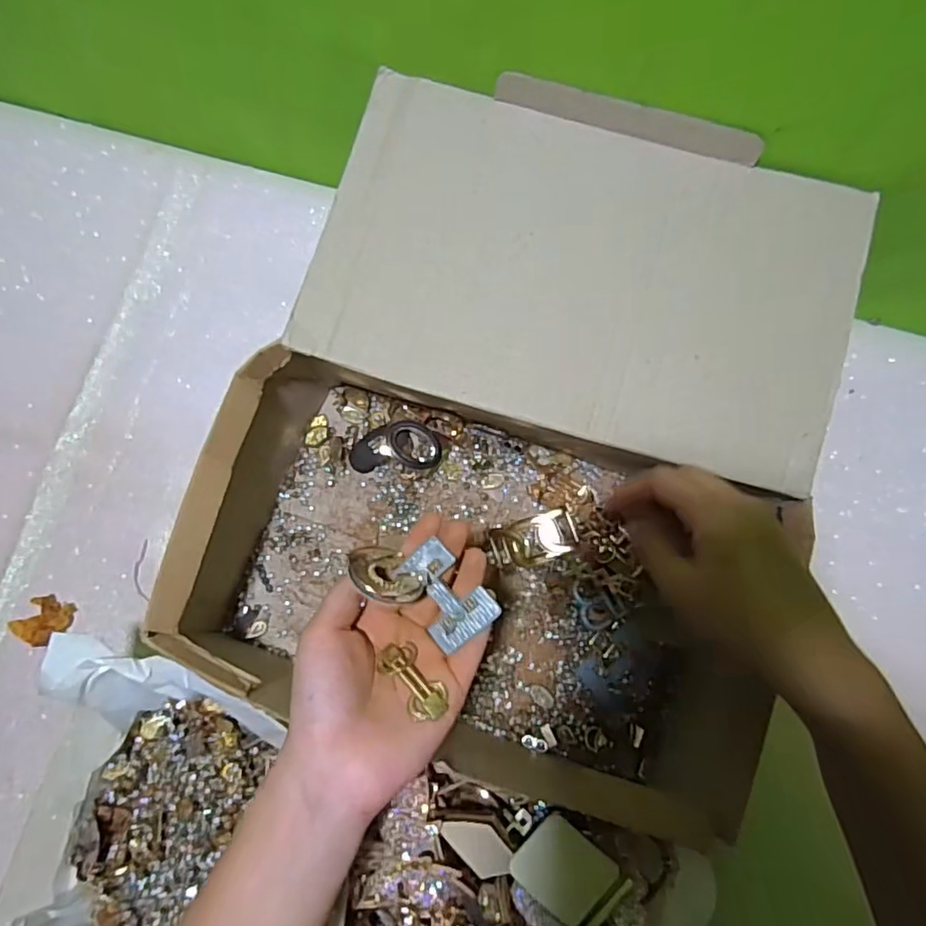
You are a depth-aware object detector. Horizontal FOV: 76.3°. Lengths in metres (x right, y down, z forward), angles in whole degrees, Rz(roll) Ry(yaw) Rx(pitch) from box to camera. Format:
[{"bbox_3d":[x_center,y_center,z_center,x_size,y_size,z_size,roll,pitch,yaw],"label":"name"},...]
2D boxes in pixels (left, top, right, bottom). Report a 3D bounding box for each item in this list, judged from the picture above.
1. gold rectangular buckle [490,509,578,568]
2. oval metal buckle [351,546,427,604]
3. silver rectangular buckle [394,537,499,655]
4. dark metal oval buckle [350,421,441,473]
[{"bbox_3d":[0.052,0.056,0.430,0.060,0.010,0.032,-17,79,-3],"label":"gold rectangular buckle"},{"bbox_3d":[-0.038,0.056,0.294,0.035,0.037,0.005,47,120,26],"label":"oval metal buckle"},{"bbox_3d":[-0.009,0.067,0.304,0.036,0.009,0.051,-42,86,10],"label":"silver rectangular buckle"},{"bbox_3d":[-0.051,-0.012,0.444,0.067,0.014,0.033,-4,79,-1],"label":"dark metal oval buckle"}]

